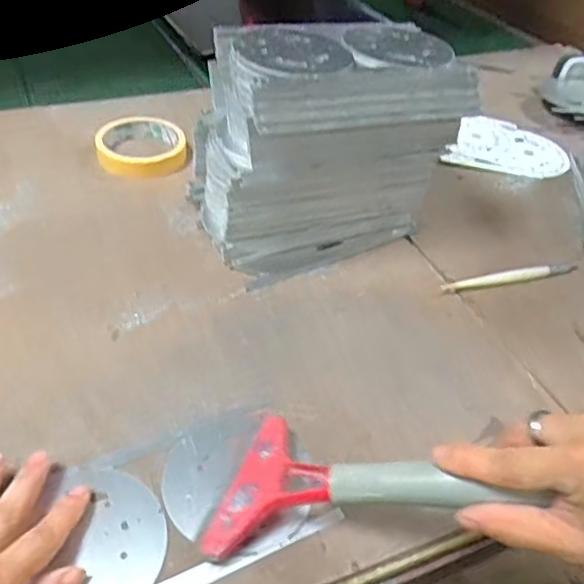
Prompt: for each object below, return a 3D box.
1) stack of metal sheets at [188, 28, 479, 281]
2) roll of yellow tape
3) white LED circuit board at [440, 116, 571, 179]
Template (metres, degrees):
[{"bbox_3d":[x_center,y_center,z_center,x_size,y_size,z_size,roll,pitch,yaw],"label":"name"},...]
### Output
[{"bbox_3d":[0.028,-0.132,0.546,0.212,0.171,0.118,-14,47,-20],"label":"stack of metal sheets"},{"bbox_3d":[-0.160,-0.157,0.647,0.091,0.016,0.106,-9,45,-15],"label":"roll of yellow tape"},{"bbox_3d":[0.260,-0.176,0.735,0.140,0.011,0.114,13,44,7],"label":"white LED circuit board"}]

